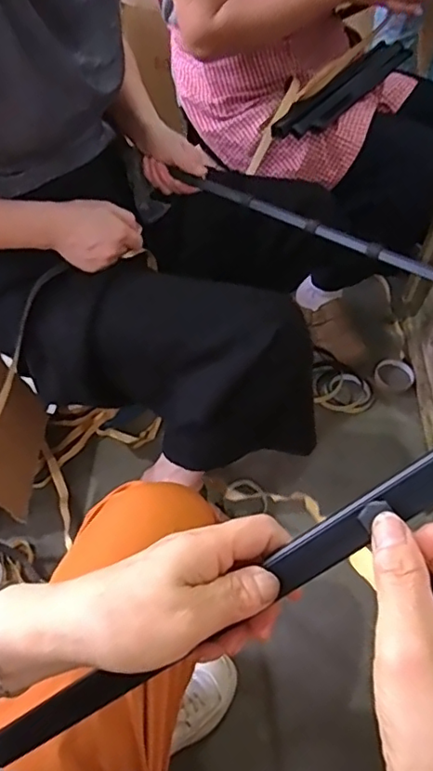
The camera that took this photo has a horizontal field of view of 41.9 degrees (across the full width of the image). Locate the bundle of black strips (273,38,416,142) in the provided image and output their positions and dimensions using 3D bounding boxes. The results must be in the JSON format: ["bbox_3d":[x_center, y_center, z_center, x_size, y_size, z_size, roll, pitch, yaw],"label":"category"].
[{"bbox_3d":[0.255,-0.569,1.046,0.074,0.034,0.499,29,56,18],"label":"bundle of black strips"}]

